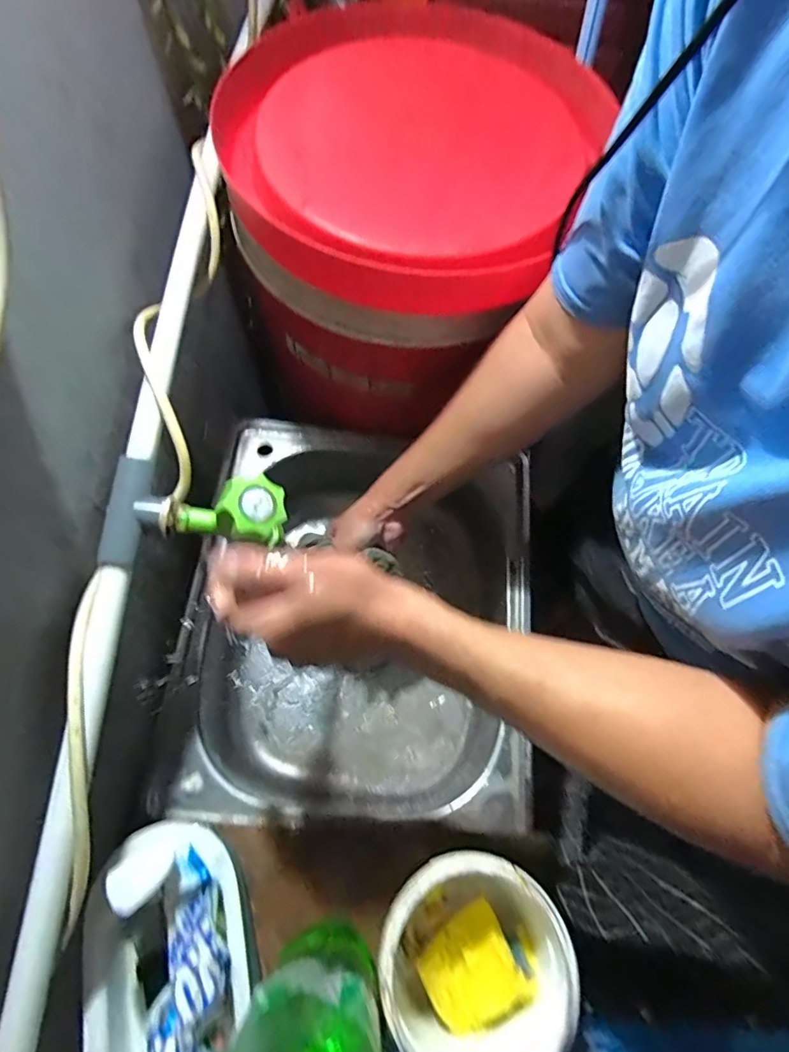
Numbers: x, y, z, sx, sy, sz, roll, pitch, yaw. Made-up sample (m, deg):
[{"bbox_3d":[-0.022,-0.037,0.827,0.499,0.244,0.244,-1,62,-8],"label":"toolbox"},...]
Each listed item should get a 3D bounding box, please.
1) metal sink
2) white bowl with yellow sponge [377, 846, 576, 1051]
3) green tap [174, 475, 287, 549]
[{"bbox_3d":[-0.047,0.109,0.663,0.365,0.162,0.470,4,67,0],"label":"metal sink"},{"bbox_3d":[0.055,0.319,0.389,0.131,0.100,0.124,-34,73,-14],"label":"white bowl with yellow sponge"},{"bbox_3d":[-0.127,-0.012,0.386,0.097,0.048,0.048,-6,62,36],"label":"green tap"}]

